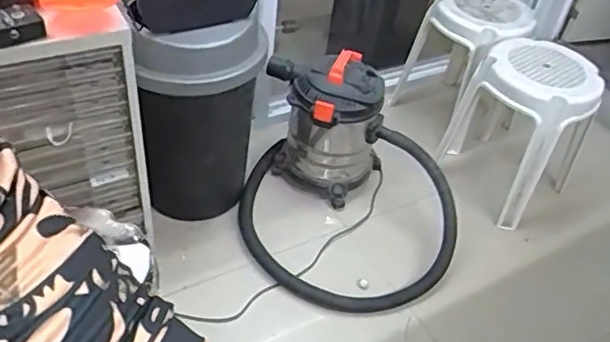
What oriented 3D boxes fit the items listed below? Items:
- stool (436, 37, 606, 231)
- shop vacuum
[{"bbox_3d":[0.640,-0.148,1.757,0.314,0.451,0.383,-24,51,-30],"label":"stool"},{"bbox_3d":[0.123,-0.004,1.588,0.593,0.396,0.648,3,43,-5],"label":"shop vacuum"}]

